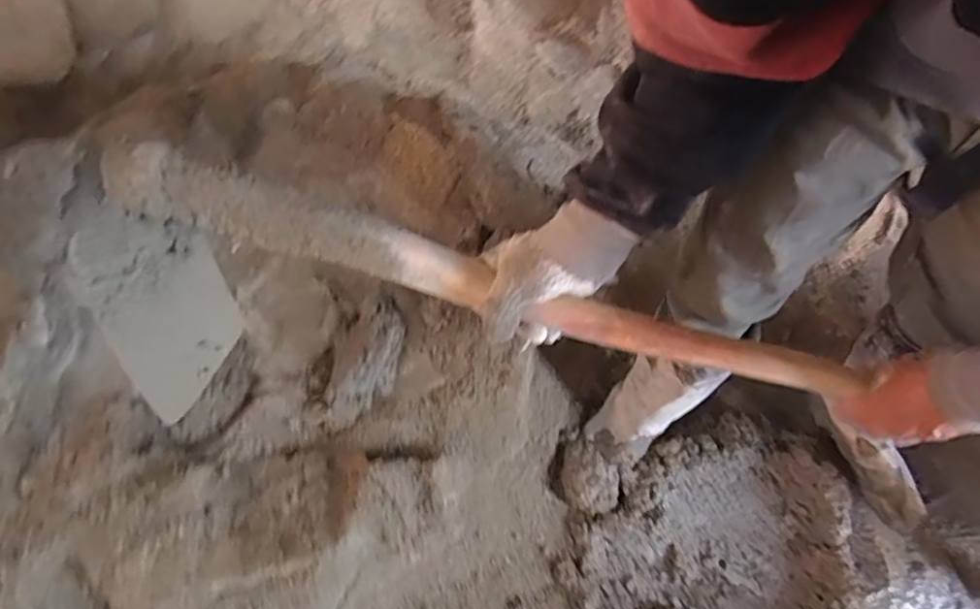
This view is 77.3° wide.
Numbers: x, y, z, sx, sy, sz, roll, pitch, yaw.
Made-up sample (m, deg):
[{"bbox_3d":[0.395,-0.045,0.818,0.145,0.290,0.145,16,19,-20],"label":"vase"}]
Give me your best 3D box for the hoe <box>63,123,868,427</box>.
[{"bbox_3d":[-0.009,0.034,0.567,0.653,0.241,0.145,8,63,0],"label":"hoe"}]

